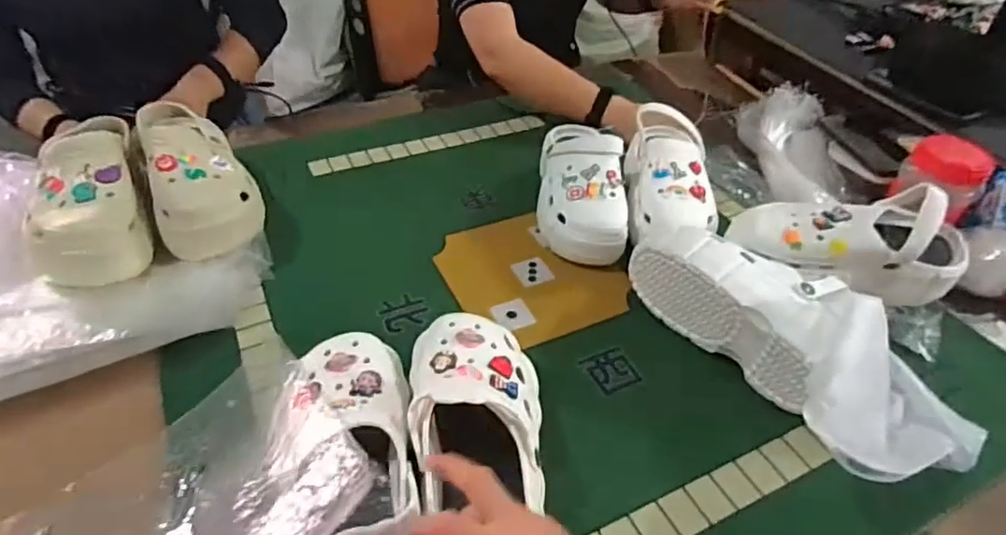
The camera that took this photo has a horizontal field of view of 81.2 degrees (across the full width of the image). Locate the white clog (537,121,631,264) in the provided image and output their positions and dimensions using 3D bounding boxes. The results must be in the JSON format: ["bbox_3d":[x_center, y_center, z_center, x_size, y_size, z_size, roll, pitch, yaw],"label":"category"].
[{"bbox_3d":[0.102,-0.114,0.804,0.111,0.097,0.236,1,43,-1],"label":"white clog"}]

